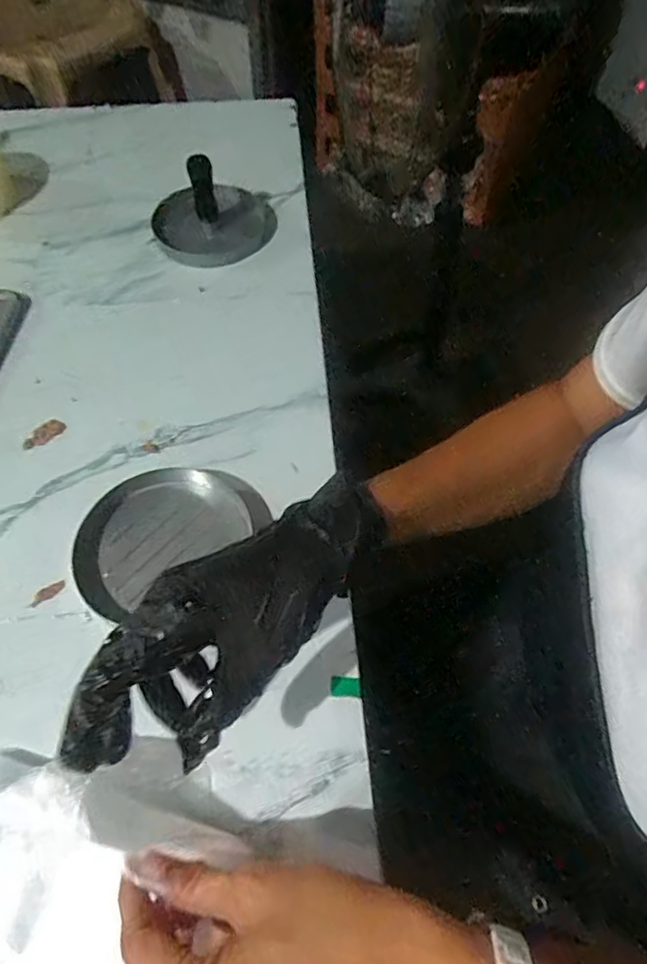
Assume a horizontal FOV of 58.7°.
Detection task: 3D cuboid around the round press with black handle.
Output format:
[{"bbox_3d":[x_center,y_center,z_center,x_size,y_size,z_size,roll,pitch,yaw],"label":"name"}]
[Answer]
[{"bbox_3d":[-0.107,-0.270,0.553,0.115,0.070,0.111,0,59,0],"label":"round press with black handle"}]

